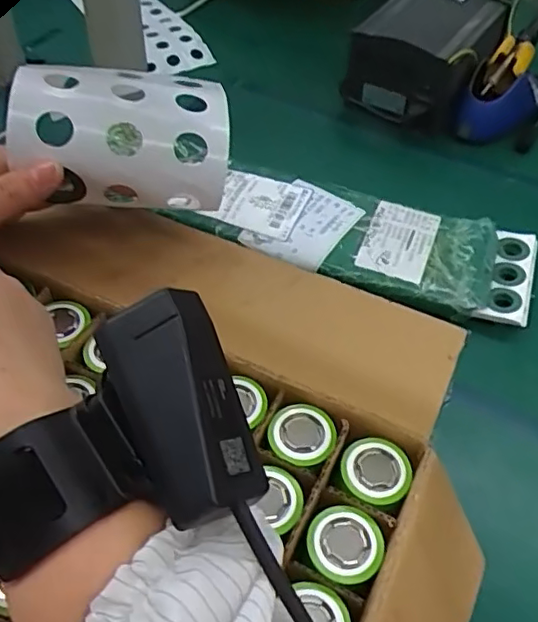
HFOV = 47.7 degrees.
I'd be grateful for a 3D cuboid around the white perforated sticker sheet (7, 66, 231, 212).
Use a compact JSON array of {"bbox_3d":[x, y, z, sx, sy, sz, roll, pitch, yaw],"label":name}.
[{"bbox_3d":[-0.078,-0.095,0.330,0.113,0.034,0.076,-4,82,-18],"label":"white perforated sticker sheet"}]

